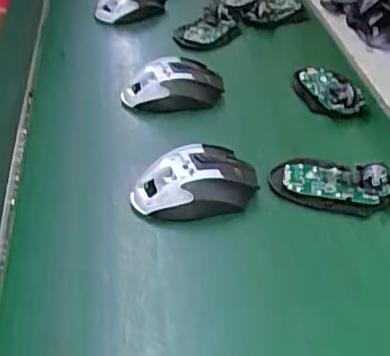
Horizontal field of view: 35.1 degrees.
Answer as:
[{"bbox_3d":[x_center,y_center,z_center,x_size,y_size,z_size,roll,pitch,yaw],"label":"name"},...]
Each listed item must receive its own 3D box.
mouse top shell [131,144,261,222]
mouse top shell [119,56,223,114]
[{"bbox_3d":[0.000,0.004,0.560,0.113,0.037,0.064,-7,38,-11],"label":"mouse top shell"},{"bbox_3d":[-0.027,-0.107,0.702,0.113,0.039,0.060,-8,38,-13],"label":"mouse top shell"}]

